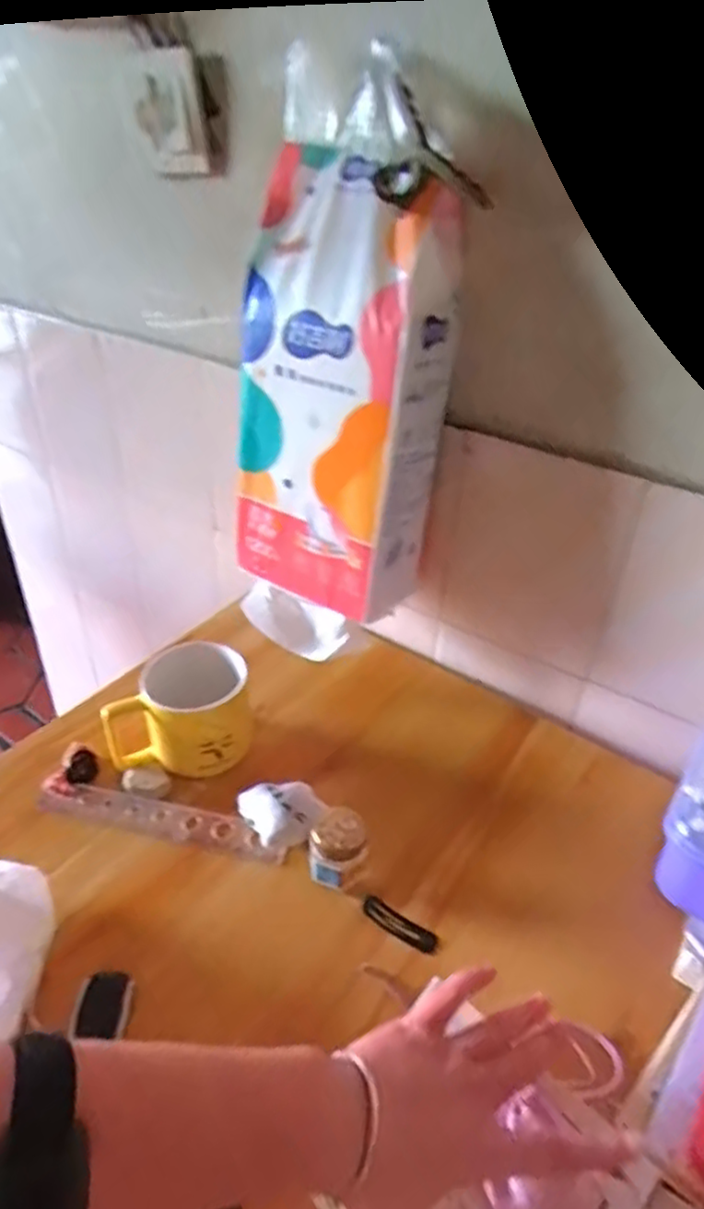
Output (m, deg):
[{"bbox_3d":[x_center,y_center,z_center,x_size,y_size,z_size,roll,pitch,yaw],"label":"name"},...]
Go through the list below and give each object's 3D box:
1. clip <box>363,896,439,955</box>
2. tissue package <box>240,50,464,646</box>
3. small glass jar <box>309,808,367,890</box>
[{"bbox_3d":[0.035,0.228,0.506,0.058,0.010,0.017,22,41,25],"label":"clip"},{"bbox_3d":[-0.014,-0.159,0.575,0.164,0.426,0.105,17,39,19],"label":"tissue package"},{"bbox_3d":[-0.011,0.183,0.521,0.040,0.059,0.033,1,36,-2],"label":"small glass jar"}]

